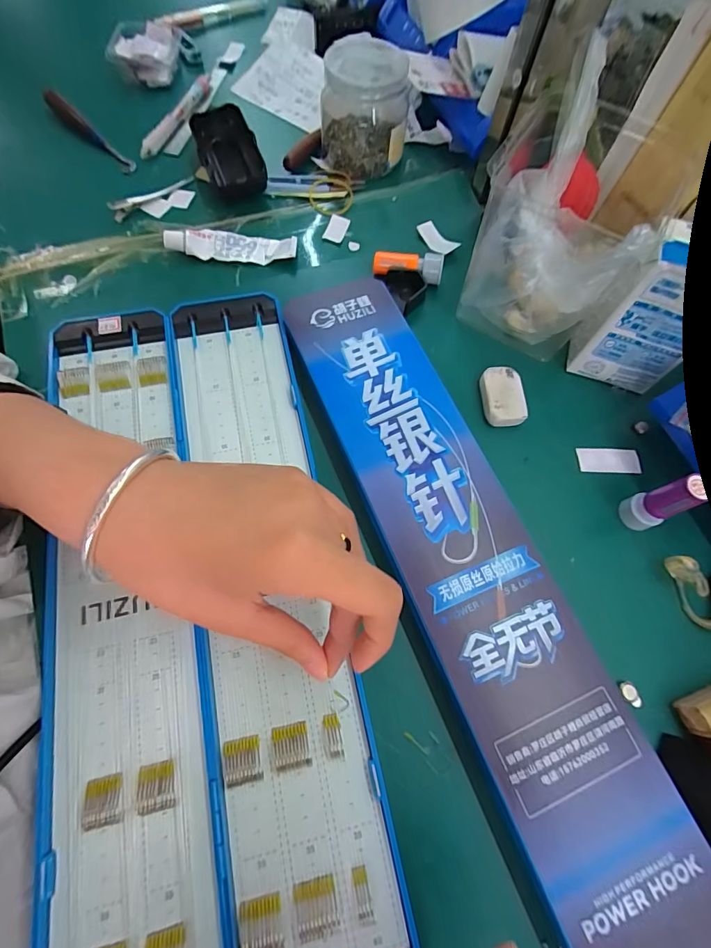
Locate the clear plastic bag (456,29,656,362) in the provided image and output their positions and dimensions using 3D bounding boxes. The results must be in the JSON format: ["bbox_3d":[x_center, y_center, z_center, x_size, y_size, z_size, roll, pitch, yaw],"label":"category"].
[{"bbox_3d":[0.155,-0.190,0.315,0.108,0.133,0.132,30,69,9],"label":"clear plastic bag"}]

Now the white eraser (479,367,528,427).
[{"bbox_3d":[0.113,-0.059,0.325,0.031,0.017,0.047,-1,68,-3],"label":"white eraser"}]

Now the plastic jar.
[{"bbox_3d":[0.009,-0.344,0.393,0.079,0.070,0.089,9,68,0],"label":"plastic jar"}]

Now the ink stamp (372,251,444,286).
[{"bbox_3d":[0.045,-0.177,0.359,0.059,0.020,0.018,8,68,0],"label":"ink stamp"}]

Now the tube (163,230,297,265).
[{"bbox_3d":[-0.109,-0.203,0.366,0.112,0.012,0.028,3,68,-2],"label":"tube"}]

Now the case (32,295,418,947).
[{"bbox_3d":[-0.101,0.072,0.261,0.178,0.013,0.442,-10,69,-7],"label":"case"}]

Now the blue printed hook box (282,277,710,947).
[{"bbox_3d":[0.067,0.047,0.272,0.088,0.023,0.431,-20,70,-11],"label":"blue printed hook box"}]

